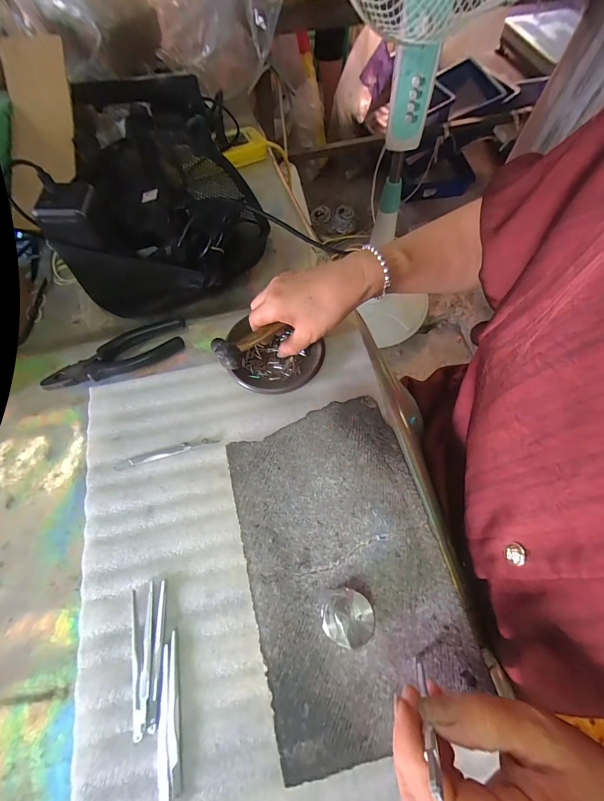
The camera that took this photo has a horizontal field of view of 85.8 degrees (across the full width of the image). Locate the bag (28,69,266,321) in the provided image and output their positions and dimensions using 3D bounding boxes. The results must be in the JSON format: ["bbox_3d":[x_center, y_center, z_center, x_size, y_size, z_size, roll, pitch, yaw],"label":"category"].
[{"bbox_3d":[-0.206,-0.337,0.457,0.235,0.122,0.433,-15,67,-5],"label":"bag"}]

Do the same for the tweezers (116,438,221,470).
[{"bbox_3d":[-0.143,0.054,0.343,0.107,0.004,0.009,-16,67,-6],"label":"tweezers"}]

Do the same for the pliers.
[{"bbox_3d":[-0.217,-0.054,0.383,0.162,0.013,0.050,-22,68,-8],"label":"pliers"}]

